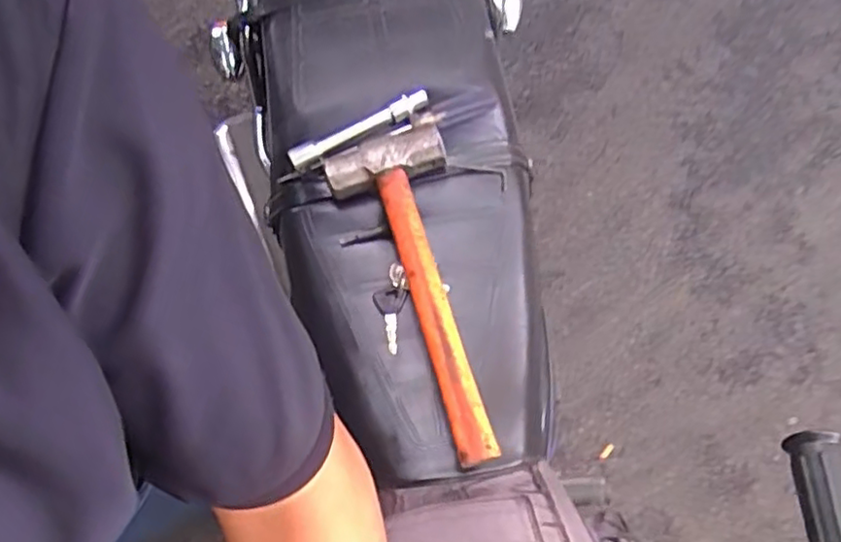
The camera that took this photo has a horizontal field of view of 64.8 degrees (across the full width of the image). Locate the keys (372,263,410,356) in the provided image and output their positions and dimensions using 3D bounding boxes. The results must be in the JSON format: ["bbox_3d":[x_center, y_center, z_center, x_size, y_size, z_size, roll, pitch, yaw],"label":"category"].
[{"bbox_3d":[-0.031,0.034,0.645,0.032,0.016,0.082,12,73,3],"label":"keys"}]

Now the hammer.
[{"bbox_3d":[0.002,0.017,0.610,0.118,0.053,0.321,-15,74,-5],"label":"hammer"}]

